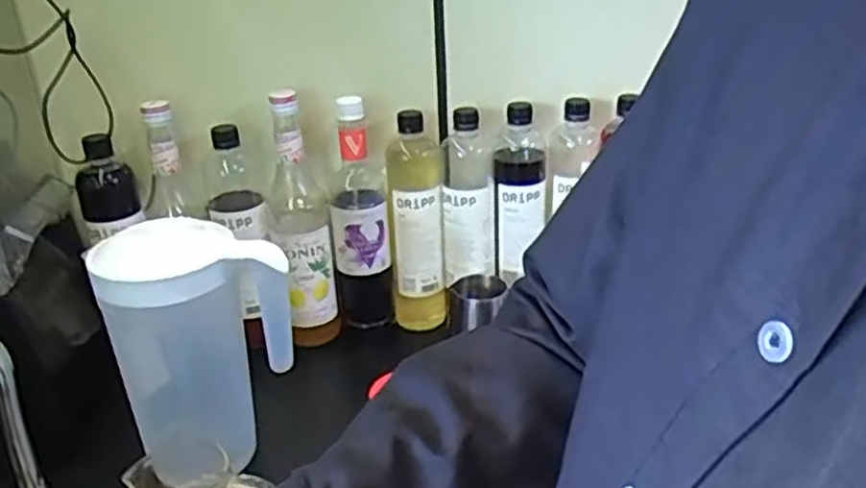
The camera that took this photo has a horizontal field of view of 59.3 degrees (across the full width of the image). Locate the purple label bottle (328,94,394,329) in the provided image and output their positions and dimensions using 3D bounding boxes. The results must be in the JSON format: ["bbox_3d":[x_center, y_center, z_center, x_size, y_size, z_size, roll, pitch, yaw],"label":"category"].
[{"bbox_3d":[-0.089,-0.030,0.932,0.067,0.297,0.083,-3,25,-3],"label":"purple label bottle"}]

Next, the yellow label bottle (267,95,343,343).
[{"bbox_3d":[-0.155,-0.026,0.900,0.065,0.304,0.062,-6,25,-9],"label":"yellow label bottle"}]

